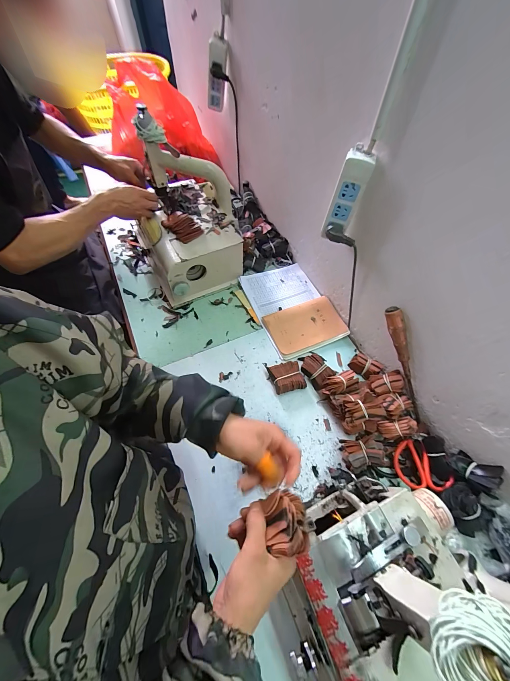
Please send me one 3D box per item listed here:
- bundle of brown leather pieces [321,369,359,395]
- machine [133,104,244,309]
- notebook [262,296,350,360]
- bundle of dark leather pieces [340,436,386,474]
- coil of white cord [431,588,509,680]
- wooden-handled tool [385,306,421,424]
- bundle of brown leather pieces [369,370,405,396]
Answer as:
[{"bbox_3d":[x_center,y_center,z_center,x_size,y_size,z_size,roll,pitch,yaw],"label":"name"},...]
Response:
[{"bbox_3d":[0.202,0.105,0.607,0.087,0.044,0.048,-12,62,-8],"label":"bundle of brown leather pieces"},{"bbox_3d":[-0.192,-0.348,0.723,0.286,0.328,0.319,-26,65,-15],"label":"machine"},{"bbox_3d":[0.142,-0.041,0.717,0.205,0.018,0.139,-20,63,-12],"label":"notebook"},{"bbox_3d":[0.226,0.240,0.541,0.081,0.045,0.064,-4,61,-4],"label":"bundle of dark leather pieces"},{"bbox_3d":[0.177,0.237,0.190,0.080,0.039,0.067,-29,65,-16],"label":"coil of white cord"},{"bbox_3d":[0.329,0.057,0.560,0.029,0.024,0.278,-27,108,-14],"label":"wooden-handled tool"},{"bbox_3d":[0.307,0.099,0.599,0.069,0.027,0.045,-18,80,22],"label":"bundle of brown leather pieces"}]

